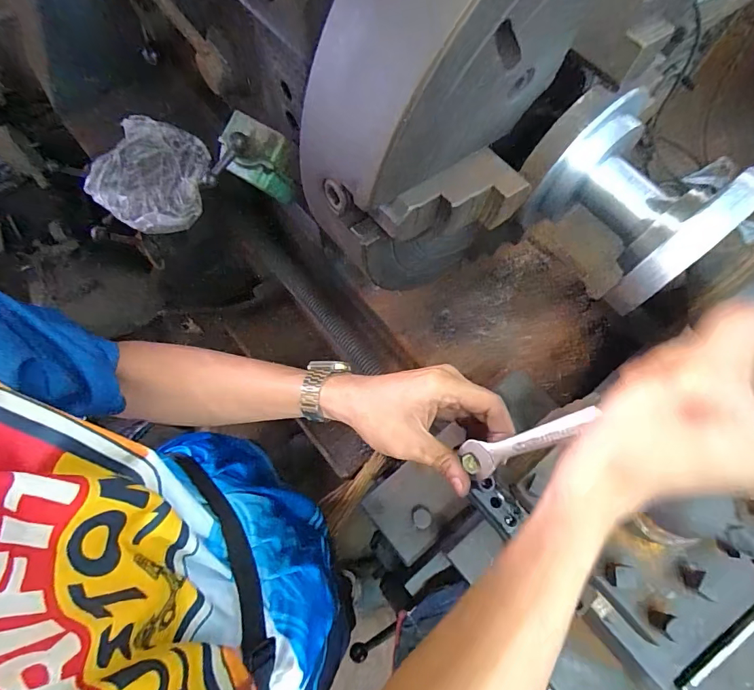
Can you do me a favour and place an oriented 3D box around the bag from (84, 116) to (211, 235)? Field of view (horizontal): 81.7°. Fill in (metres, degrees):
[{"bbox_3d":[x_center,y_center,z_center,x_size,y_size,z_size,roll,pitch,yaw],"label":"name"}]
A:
[{"bbox_3d":[-0.406,-0.311,0.794,0.216,0.042,0.205,33,74,11],"label":"bag"}]

